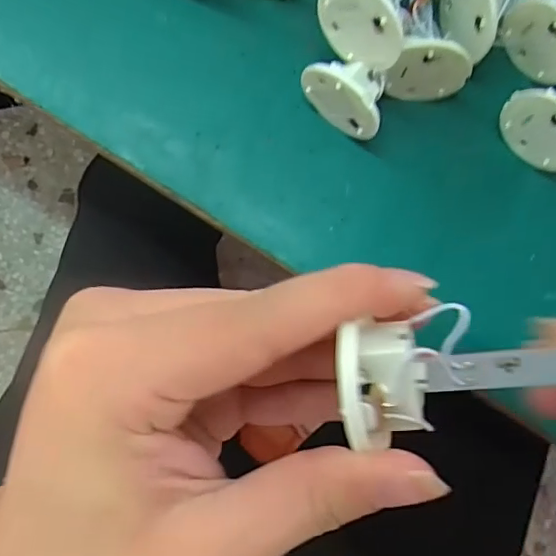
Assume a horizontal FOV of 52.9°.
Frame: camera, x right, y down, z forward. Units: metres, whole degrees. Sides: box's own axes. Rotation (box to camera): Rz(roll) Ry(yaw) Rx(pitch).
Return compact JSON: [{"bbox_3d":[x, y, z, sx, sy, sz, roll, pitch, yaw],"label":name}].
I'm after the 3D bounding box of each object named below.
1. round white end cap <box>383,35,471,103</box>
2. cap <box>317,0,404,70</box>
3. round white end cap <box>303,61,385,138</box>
[{"bbox_3d":[0.065,-0.088,0.239,0.034,0.035,0.010,4,84,-3],"label":"round white end cap"},{"bbox_3d":[0.032,-0.098,0.218,0.010,0.032,0.038,-44,88,-6],"label":"cap"},{"bbox_3d":[0.029,-0.078,0.237,0.037,0.036,0.019,36,83,1],"label":"round white end cap"}]

